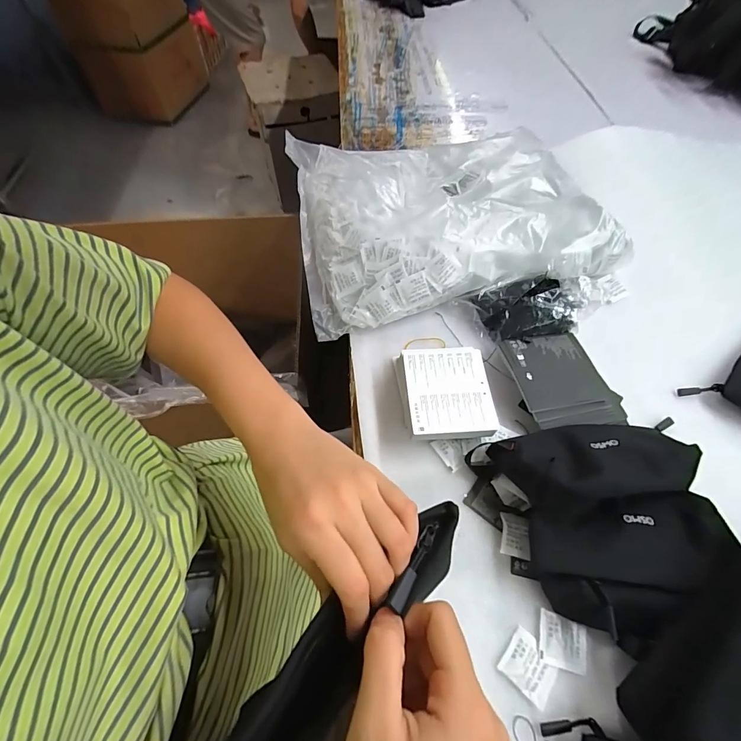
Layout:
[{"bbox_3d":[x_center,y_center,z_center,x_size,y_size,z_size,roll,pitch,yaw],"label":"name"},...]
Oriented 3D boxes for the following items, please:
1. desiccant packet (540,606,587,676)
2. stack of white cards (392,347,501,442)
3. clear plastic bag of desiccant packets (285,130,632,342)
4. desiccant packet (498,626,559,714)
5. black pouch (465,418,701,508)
[{"bbox_3d":[0.168,0.236,0.322,0.040,0.004,0.039,13,59,8],"label":"desiccant packet"},{"bbox_3d":[0.086,0.028,0.424,0.101,0.043,0.115,-3,58,-2],"label":"stack of white cards"},{"bbox_3d":[0.113,-0.252,0.571,0.453,0.078,0.353,-11,59,-7],"label":"clear plastic bag of desiccant packets"},{"bbox_3d":[0.134,0.249,0.311,0.042,0.004,0.039,36,65,20],"label":"desiccant packet"},{"bbox_3d":[0.212,0.091,0.372,0.206,0.072,0.086,-4,59,-3],"label":"black pouch"}]

